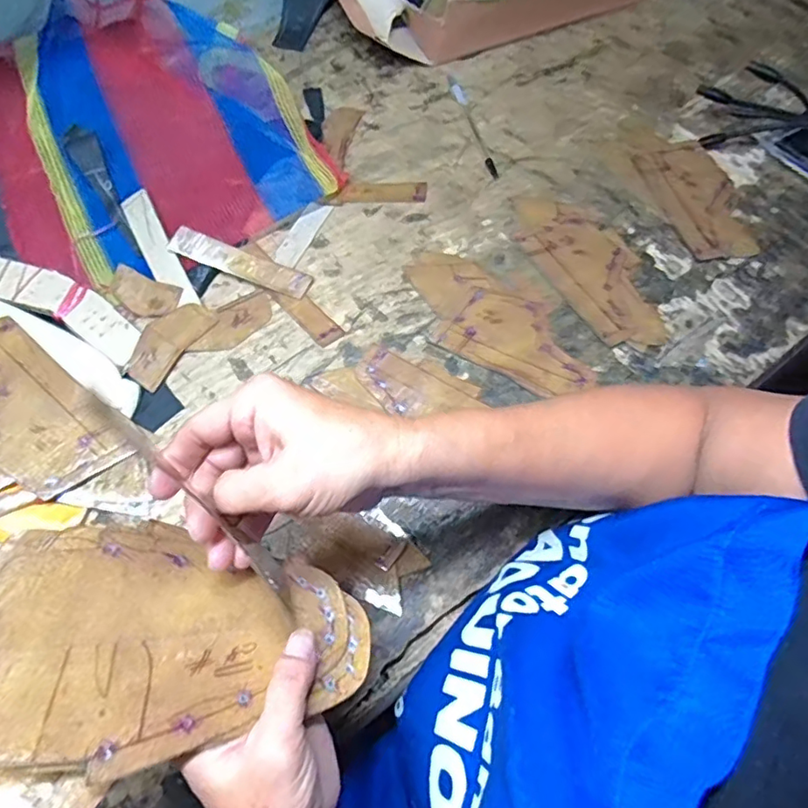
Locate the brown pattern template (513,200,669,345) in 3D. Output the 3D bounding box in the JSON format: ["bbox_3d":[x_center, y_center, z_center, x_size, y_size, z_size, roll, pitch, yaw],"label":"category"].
[{"bbox_3d":[0.173,-0.128,0.509,0.085,0.005,0.177,-32,73,-13],"label":"brown pattern template"}]

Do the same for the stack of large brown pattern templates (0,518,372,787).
[{"bbox_3d":[-0.107,0.105,0.269,0.176,0.009,0.112,2,48,-36],"label":"stack of large brown pattern templates"}]

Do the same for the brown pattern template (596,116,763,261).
[{"bbox_3d":[0.272,-0.213,0.540,0.087,0.011,0.176,-30,72,-12],"label":"brown pattern template"}]

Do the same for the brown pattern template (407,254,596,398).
[{"bbox_3d":[0.078,-0.069,0.481,0.179,0.006,0.081,34,73,12],"label":"brown pattern template"}]

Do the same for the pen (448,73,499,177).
[{"bbox_3d":[0.071,-0.285,0.566,0.012,0.008,0.137,-17,70,-7],"label":"pen"}]

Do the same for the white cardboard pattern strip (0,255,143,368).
[{"bbox_3d":[-0.281,-0.082,0.457,0.137,0.009,0.045,29,70,-3],"label":"white cardboard pattern strip"}]

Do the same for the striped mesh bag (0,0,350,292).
[{"bbox_3d":[-0.237,-0.246,0.504,0.269,0.082,0.252,-33,73,-13],"label":"striped mesh bag"}]

